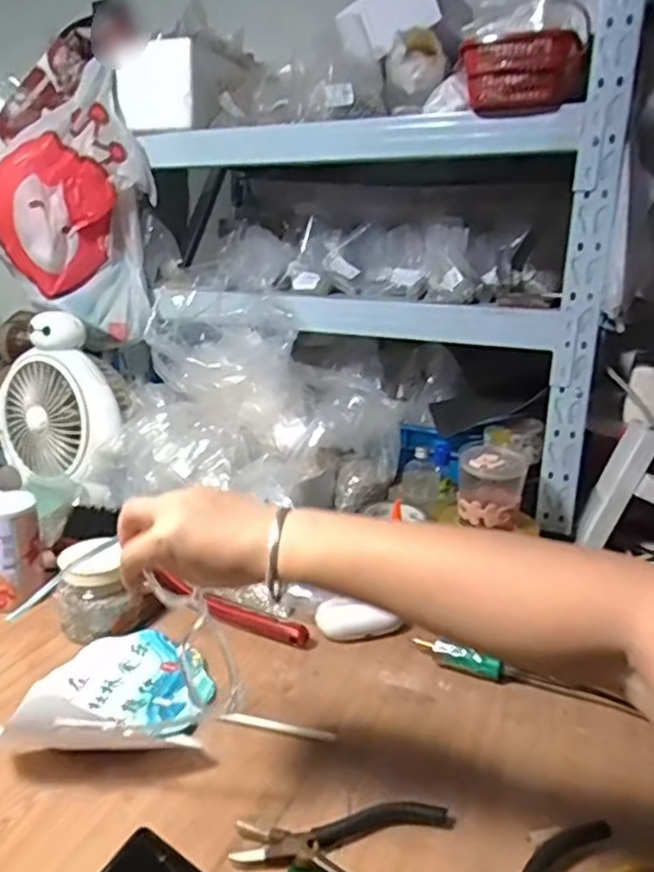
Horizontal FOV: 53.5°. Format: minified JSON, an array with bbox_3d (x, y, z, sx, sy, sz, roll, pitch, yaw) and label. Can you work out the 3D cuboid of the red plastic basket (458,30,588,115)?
[{"bbox_3d":[0.224,-0.420,0.751,0.132,0.074,0.058,9,19,26],"label":"red plastic basket"}]

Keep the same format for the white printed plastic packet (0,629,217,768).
[{"bbox_3d":[-0.183,0.232,0.592,0.177,0.020,0.143,2,17,5],"label":"white printed plastic packet"}]

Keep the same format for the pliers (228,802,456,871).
[{"bbox_3d":[0.011,0.281,0.446,0.144,0.010,0.080,4,17,9],"label":"pliers"}]

